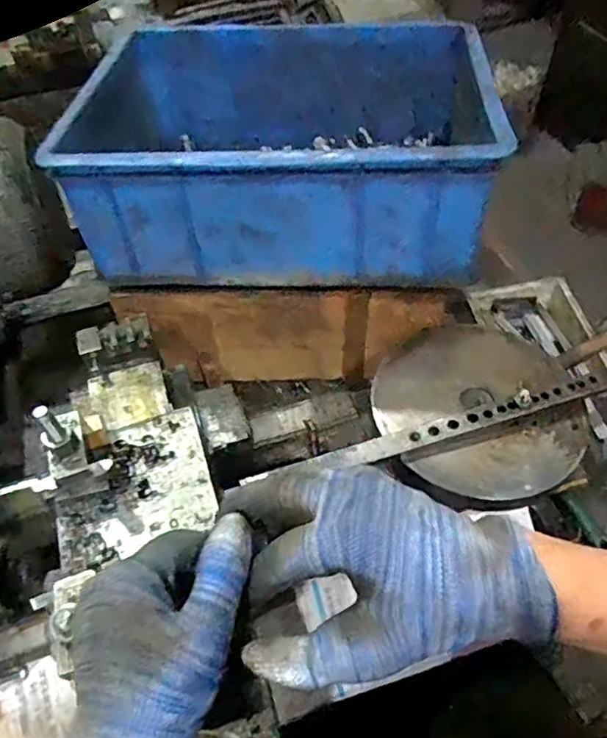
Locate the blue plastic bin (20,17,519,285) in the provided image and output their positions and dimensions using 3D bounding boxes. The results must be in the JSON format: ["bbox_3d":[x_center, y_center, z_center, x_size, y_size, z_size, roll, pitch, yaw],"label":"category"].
[{"bbox_3d":[-0.025,-0.239,0.616,0.401,0.136,0.288,1,52,5],"label":"blue plastic bin"}]

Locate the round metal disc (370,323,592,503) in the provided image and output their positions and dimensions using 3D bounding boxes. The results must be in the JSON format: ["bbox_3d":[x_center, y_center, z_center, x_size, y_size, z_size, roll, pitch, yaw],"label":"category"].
[{"bbox_3d":[0.159,0.031,0.533,0.178,0.028,0.175,-1,53,1],"label":"round metal disc"}]

